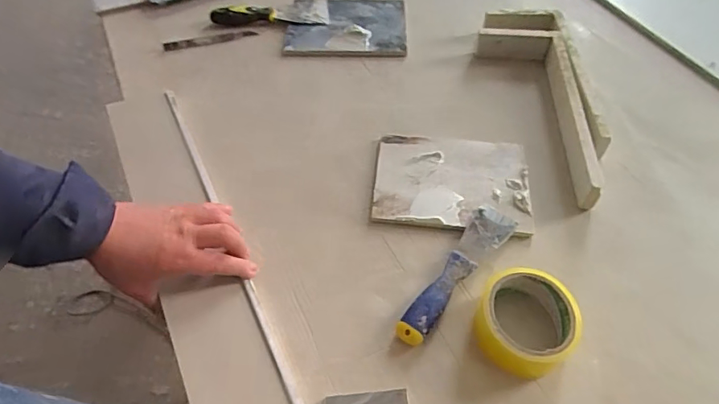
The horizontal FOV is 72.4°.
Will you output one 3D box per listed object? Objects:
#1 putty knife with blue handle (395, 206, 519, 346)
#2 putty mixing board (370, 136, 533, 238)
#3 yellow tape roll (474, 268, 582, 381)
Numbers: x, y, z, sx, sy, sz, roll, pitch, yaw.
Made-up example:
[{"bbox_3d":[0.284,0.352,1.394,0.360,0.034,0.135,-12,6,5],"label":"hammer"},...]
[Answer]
[{"bbox_3d":[0.101,0.074,0.530,0.044,0.021,0.190,35,60,24],"label":"putty knife with blue handle"},{"bbox_3d":[0.112,-0.026,0.608,0.183,0.019,0.140,6,53,5],"label":"putty mixing board"},{"bbox_3d":[0.160,0.116,0.477,0.089,0.051,0.091,0,52,0],"label":"yellow tape roll"}]

